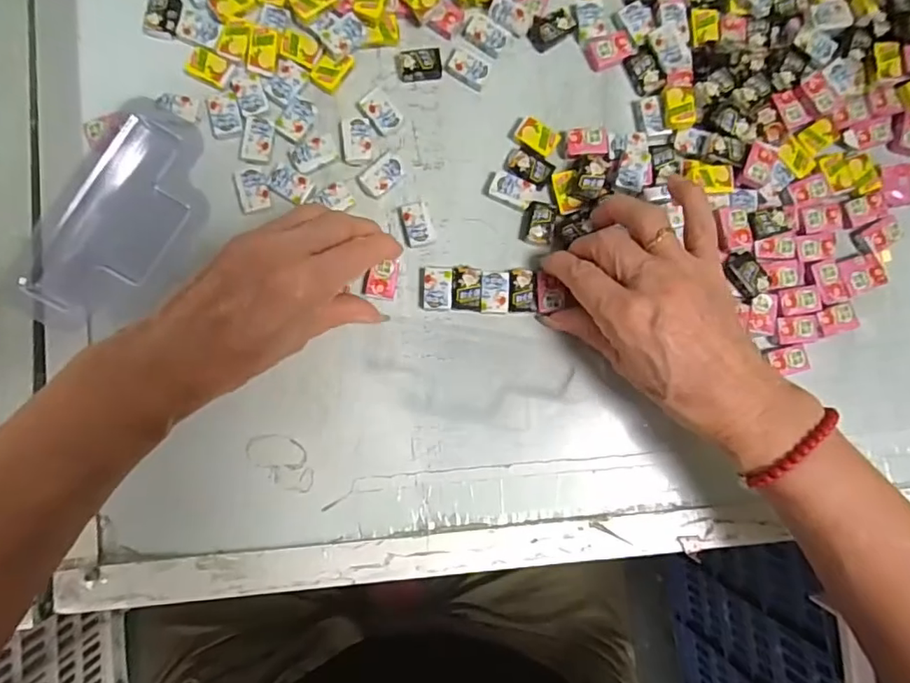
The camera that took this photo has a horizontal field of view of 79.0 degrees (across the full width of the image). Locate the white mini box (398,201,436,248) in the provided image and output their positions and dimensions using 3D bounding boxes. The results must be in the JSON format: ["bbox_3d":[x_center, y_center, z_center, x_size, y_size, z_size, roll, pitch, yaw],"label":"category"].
[{"bbox_3d":[-0.023,-0.071,0.334,0.017,0.009,0.026,-18,87,-4],"label":"white mini box"}]

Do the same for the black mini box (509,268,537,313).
[{"bbox_3d":[0.041,-0.030,0.335,0.017,0.009,0.026,1,86,-3],"label":"black mini box"}]

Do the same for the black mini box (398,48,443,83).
[{"bbox_3d":[-0.021,-0.171,0.342,0.026,0.009,0.018,-9,86,-3],"label":"black mini box"}]

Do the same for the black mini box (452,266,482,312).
[{"bbox_3d":[0.007,-0.031,0.334,0.018,0.010,0.026,1,86,-3],"label":"black mini box"}]

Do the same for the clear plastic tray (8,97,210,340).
[{"bbox_3d":[-0.194,-0.069,0.323,0.088,0.015,0.138,27,85,-1],"label":"clear plastic tray"}]

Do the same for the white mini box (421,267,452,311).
[{"bbox_3d":[-0.011,-0.031,0.332,0.019,0.010,0.027,0,86,-3],"label":"white mini box"}]

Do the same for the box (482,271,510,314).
[{"bbox_3d":[0.024,-0.029,0.334,0.016,0.010,0.025,2,86,-2],"label":"box"}]

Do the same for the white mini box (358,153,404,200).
[{"bbox_3d":[-0.045,-0.101,0.336,0.028,0.008,0.018,-40,89,-5],"label":"white mini box"}]

